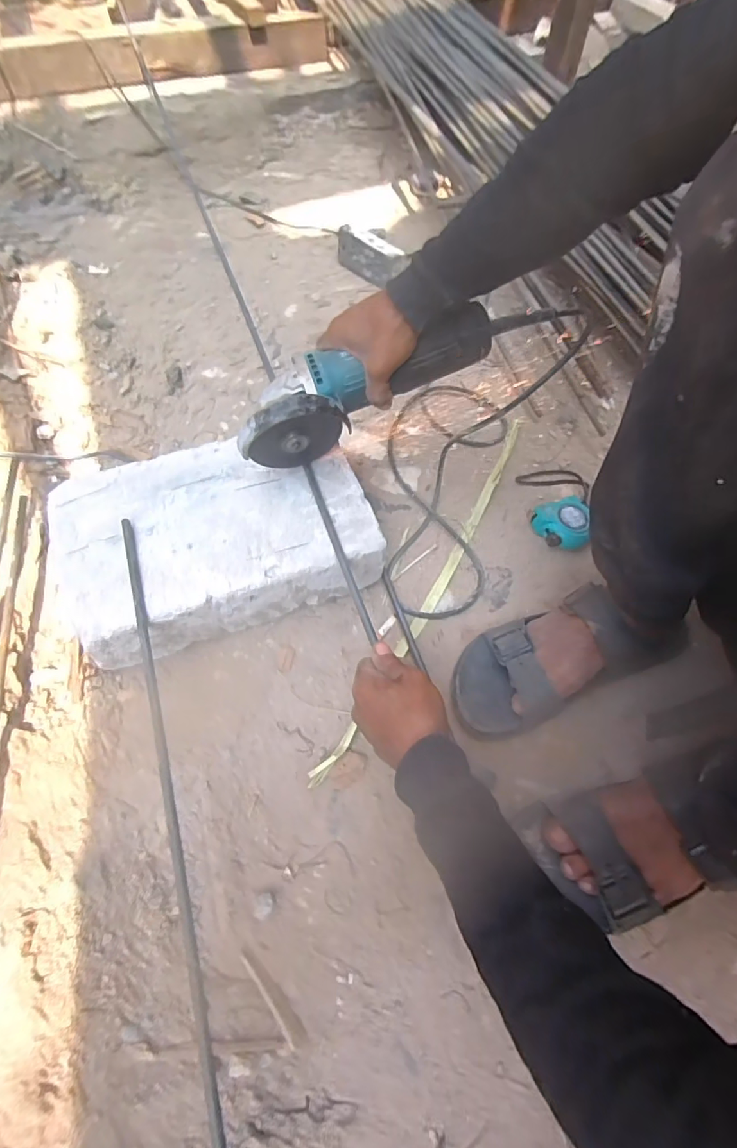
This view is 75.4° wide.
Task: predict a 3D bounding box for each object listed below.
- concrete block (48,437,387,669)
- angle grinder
[{"bbox_3d":[-0.165,-0.039,0.550,0.316,0.108,0.195,-17,64,-11],"label":"concrete block"},{"bbox_3d":[0.024,-0.199,0.491,0.327,0.101,0.072,-25,65,-2],"label":"angle grinder"}]

